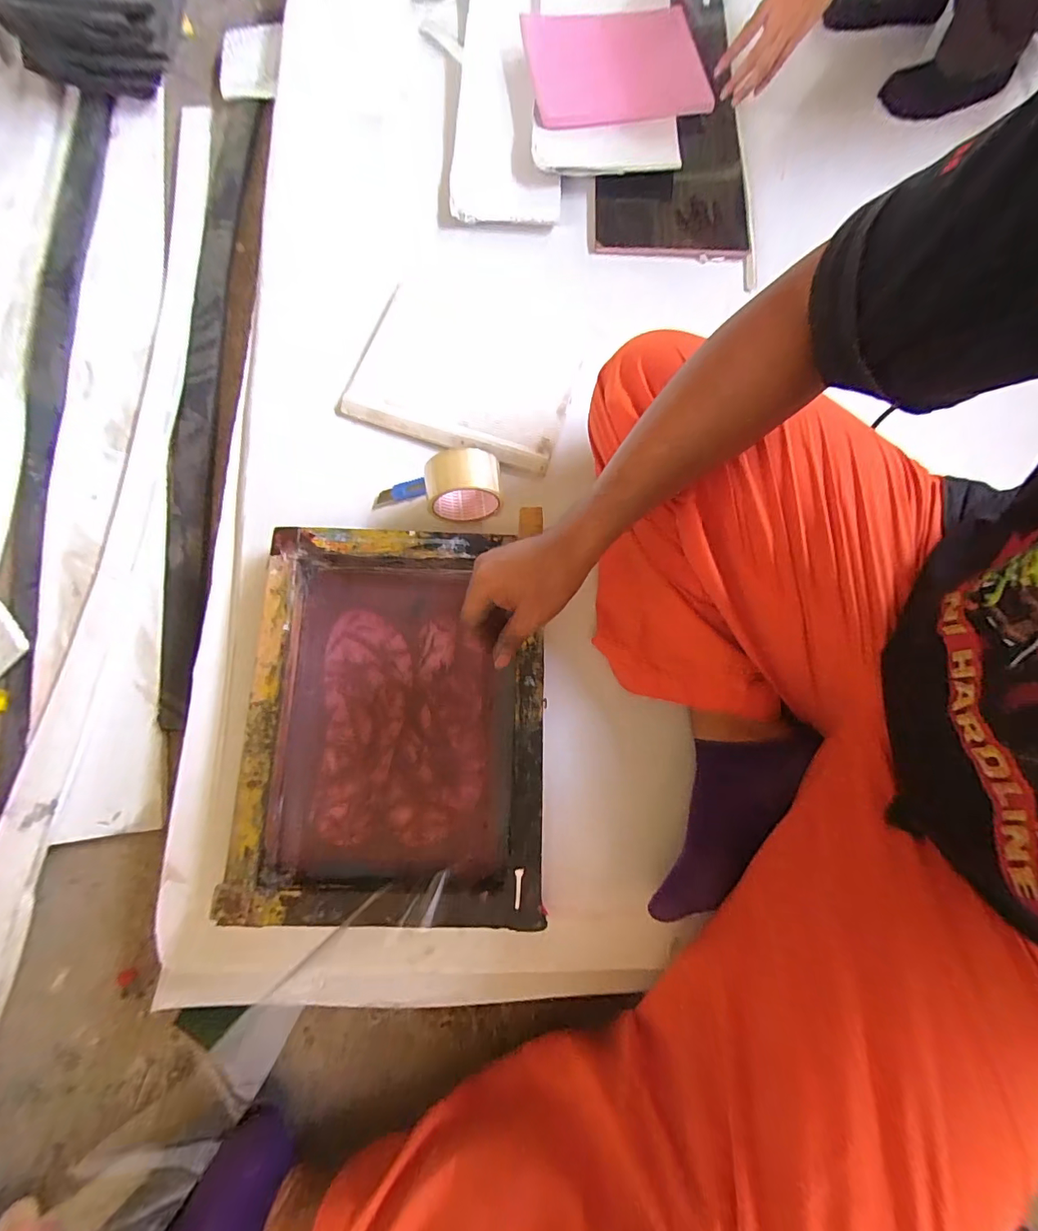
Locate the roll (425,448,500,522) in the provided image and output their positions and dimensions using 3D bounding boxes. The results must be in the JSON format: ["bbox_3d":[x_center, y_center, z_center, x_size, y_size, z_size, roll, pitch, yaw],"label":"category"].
[{"bbox_3d":[-0.066,-0.153,0.561,0.083,0.077,0.050,-11,76,-4],"label":"roll"}]

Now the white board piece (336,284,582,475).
[{"bbox_3d":[-0.071,-0.323,0.636,0.285,0.031,0.205,19,76,4],"label":"white board piece"}]

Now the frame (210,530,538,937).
[{"bbox_3d":[-0.127,0.103,0.510,0.300,0.042,0.397,2,76,-1],"label":"frame"}]

